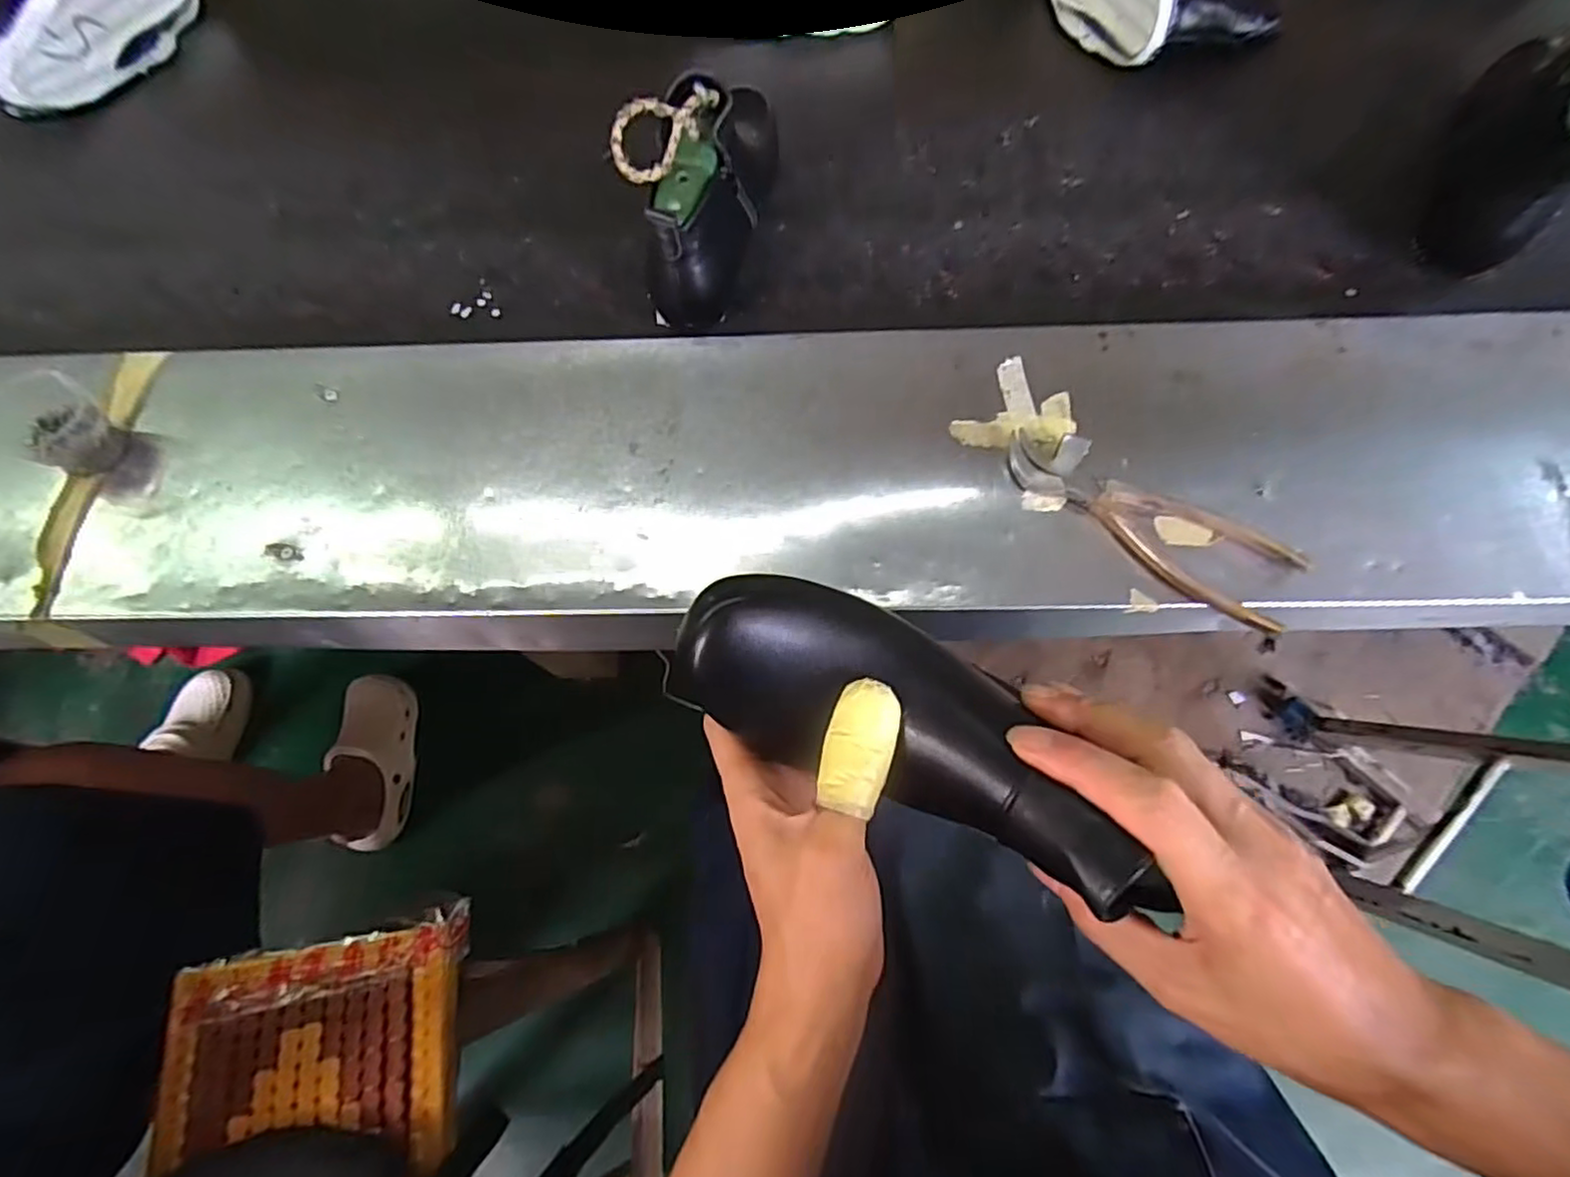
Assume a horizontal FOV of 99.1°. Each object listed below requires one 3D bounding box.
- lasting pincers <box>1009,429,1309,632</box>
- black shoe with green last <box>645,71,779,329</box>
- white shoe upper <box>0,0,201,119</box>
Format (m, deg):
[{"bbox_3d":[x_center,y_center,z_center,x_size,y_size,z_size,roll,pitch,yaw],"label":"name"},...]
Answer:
[{"bbox_3d":[0.230,-0.046,0.428,0.188,0.015,0.061,34,75,14],"label":"lasting pincers"},{"bbox_3d":[-0.055,-0.338,0.525,0.073,0.142,0.241,12,70,8],"label":"black shoe with green last"},{"bbox_3d":[-0.695,-0.566,0.674,0.034,0.088,0.233,20,71,10],"label":"white shoe upper"}]

